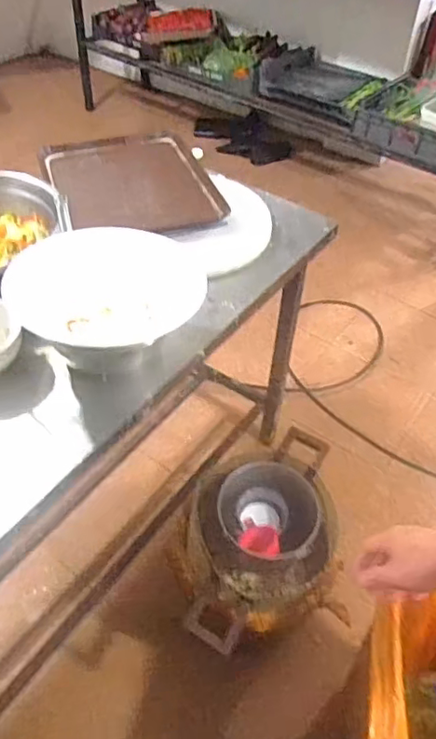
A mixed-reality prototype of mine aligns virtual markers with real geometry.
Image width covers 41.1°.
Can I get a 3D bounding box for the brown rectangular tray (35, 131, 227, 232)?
[{"bbox_3d":[-0.201,-0.428,1.320,0.323,0.032,0.410,-17,48,-15],"label":"brown rectangular tray"}]

